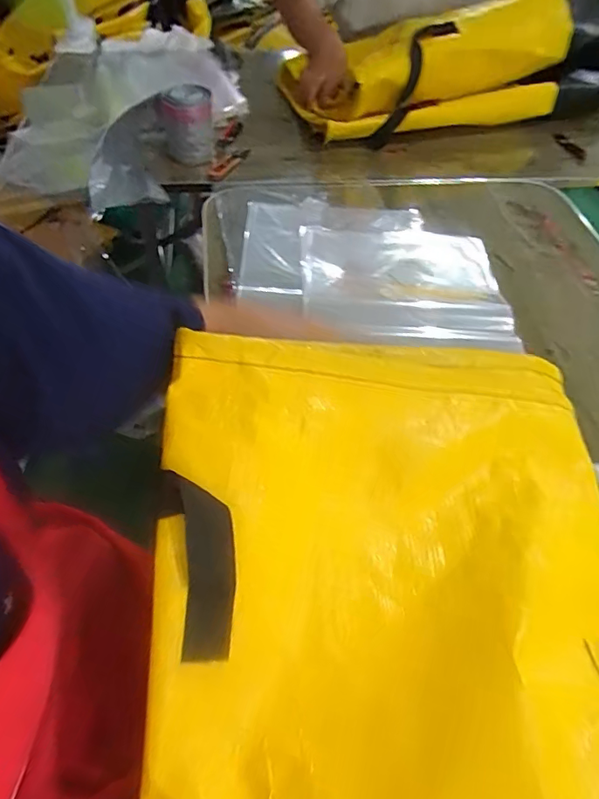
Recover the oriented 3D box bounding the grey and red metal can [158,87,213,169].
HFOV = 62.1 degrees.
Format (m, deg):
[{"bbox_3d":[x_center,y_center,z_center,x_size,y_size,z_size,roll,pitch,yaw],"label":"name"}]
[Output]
[{"bbox_3d":[-0.171,-0.419,0.773,0.080,0.088,0.084,-9,54,-10],"label":"grey and red metal can"}]

